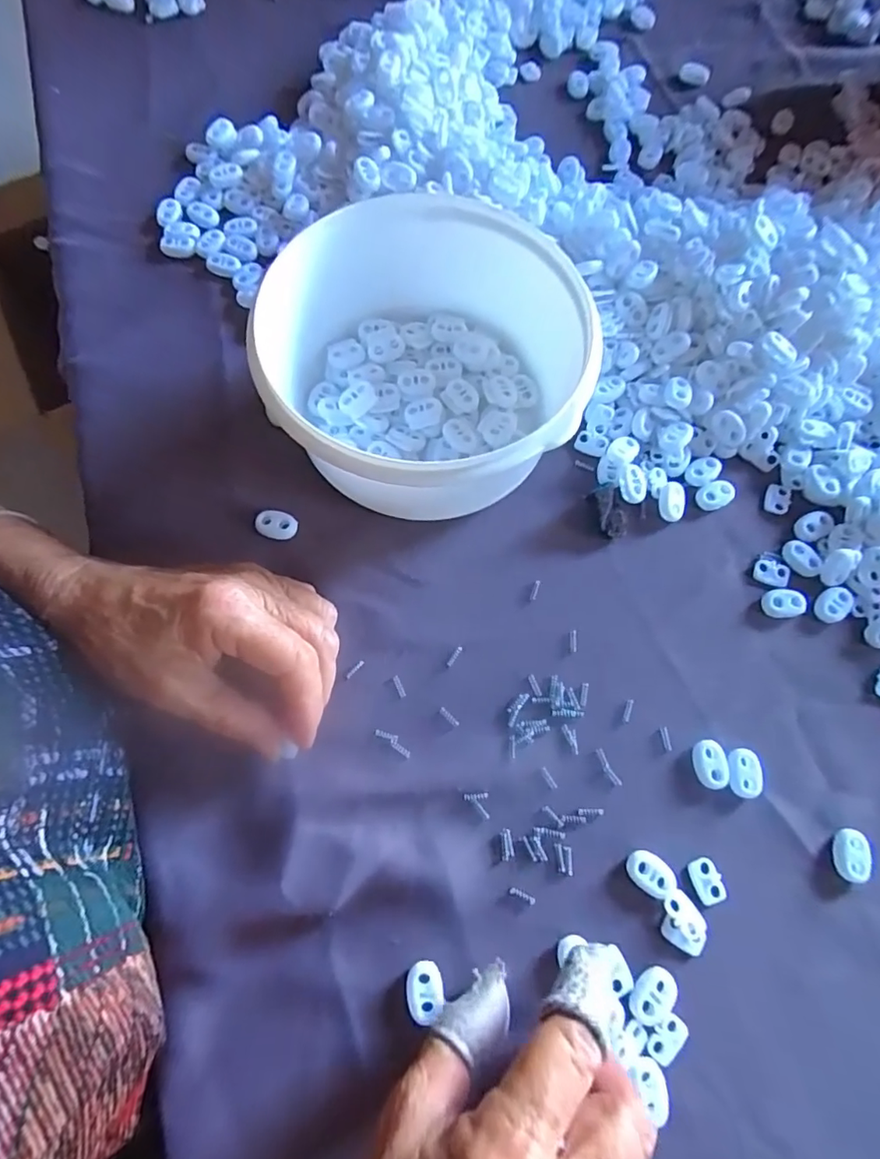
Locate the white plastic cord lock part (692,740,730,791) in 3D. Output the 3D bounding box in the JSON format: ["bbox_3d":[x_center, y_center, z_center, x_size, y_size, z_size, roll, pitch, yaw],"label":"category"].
[{"bbox_3d":[0.133,0.091,0.259,0.015,0.005,0.022,-2,72,-3],"label":"white plastic cord lock part"}]

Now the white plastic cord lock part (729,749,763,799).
[{"bbox_3d":[0.148,0.094,0.257,0.015,0.004,0.022,3,71,-1],"label":"white plastic cord lock part"}]

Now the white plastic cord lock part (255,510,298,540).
[{"bbox_3d":[-0.090,-0.031,0.291,0.022,0.004,0.015,11,71,1],"label":"white plastic cord lock part"}]

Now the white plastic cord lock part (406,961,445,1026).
[{"bbox_3d":[-0.006,0.176,0.225,0.016,0.004,0.021,-5,72,-4],"label":"white plastic cord lock part"}]

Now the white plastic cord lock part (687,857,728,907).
[{"bbox_3d":[0.124,0.139,0.243,0.013,0.004,0.019,-21,74,-9],"label":"white plastic cord lock part"}]

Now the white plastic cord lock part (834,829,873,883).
[{"bbox_3d":[0.192,0.129,0.247,0.014,0.006,0.022,17,72,3],"label":"white plastic cord lock part"}]

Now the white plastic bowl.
[{"bbox_3d":[-0.008,-0.108,0.280,0.142,0.072,0.155,1,71,-2],"label":"white plastic bowl"}]

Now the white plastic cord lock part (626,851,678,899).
[{"bbox_3d":[0.098,0.136,0.244,0.023,0.004,0.016,32,73,8],"label":"white plastic cord lock part"}]

